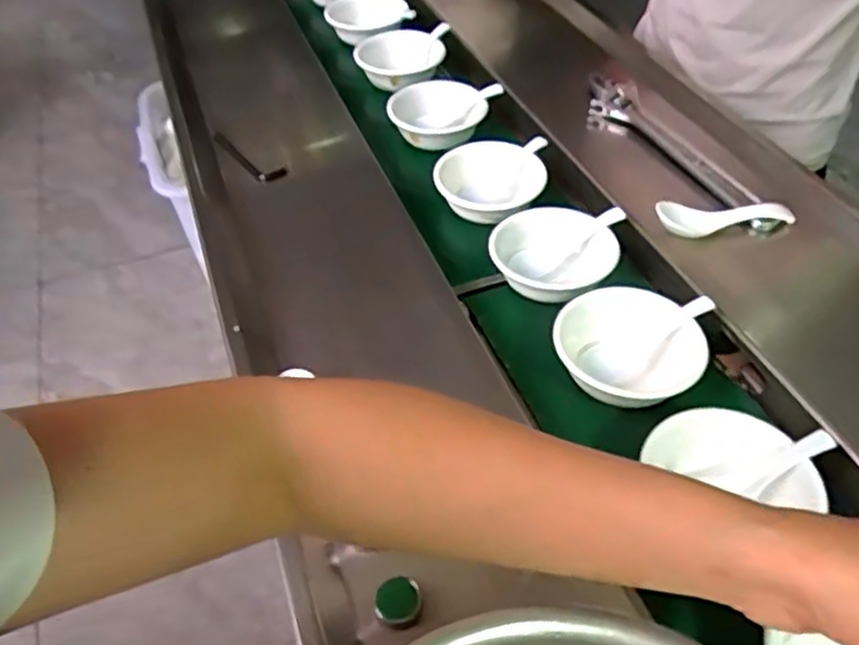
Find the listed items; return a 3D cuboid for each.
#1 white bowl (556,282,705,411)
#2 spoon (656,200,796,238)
[{"bbox_3d":[0.160,0.022,0.570,0.117,0.043,0.103,21,54,20],"label":"white bowl"},{"bbox_3d":[0.274,-0.096,0.654,0.133,0.037,0.031,-8,50,-3],"label":"spoon"}]

